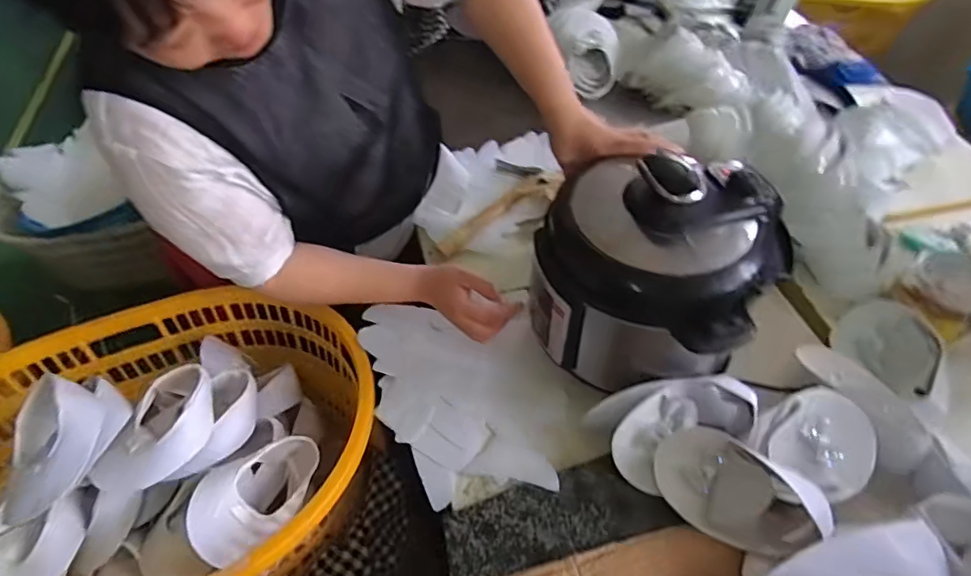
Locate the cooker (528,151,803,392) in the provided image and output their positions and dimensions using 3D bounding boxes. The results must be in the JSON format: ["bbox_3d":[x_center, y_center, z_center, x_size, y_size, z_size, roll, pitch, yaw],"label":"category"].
[{"bbox_3d":[0.187,-0.015,0.649,0.254,0.250,0.213,28,56,22],"label":"cooker"}]

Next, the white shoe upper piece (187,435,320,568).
[{"bbox_3d":[-0.276,0.247,0.669,0.096,0.061,0.165,36,60,26],"label":"white shoe upper piece"}]

